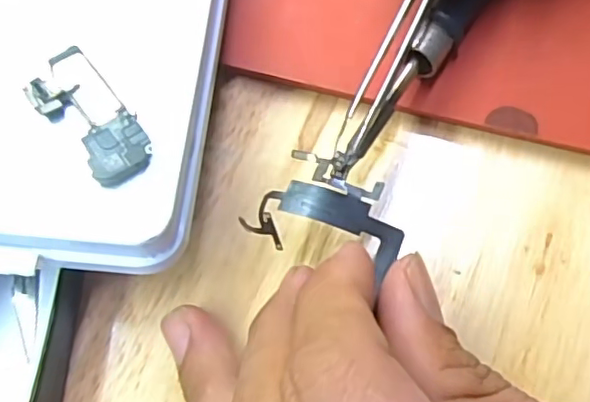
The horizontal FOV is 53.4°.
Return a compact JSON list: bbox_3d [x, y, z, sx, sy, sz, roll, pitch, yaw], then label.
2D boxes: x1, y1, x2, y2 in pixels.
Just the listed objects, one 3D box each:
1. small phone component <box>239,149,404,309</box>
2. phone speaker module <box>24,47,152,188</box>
[{"bbox_3d":[0.009,0.003,0.141,0.034,0.005,0.026,30,76,11],"label":"small phone component"},{"bbox_3d":[-0.050,-0.021,0.145,0.017,0.004,0.041,-40,72,-9],"label":"phone speaker module"}]

